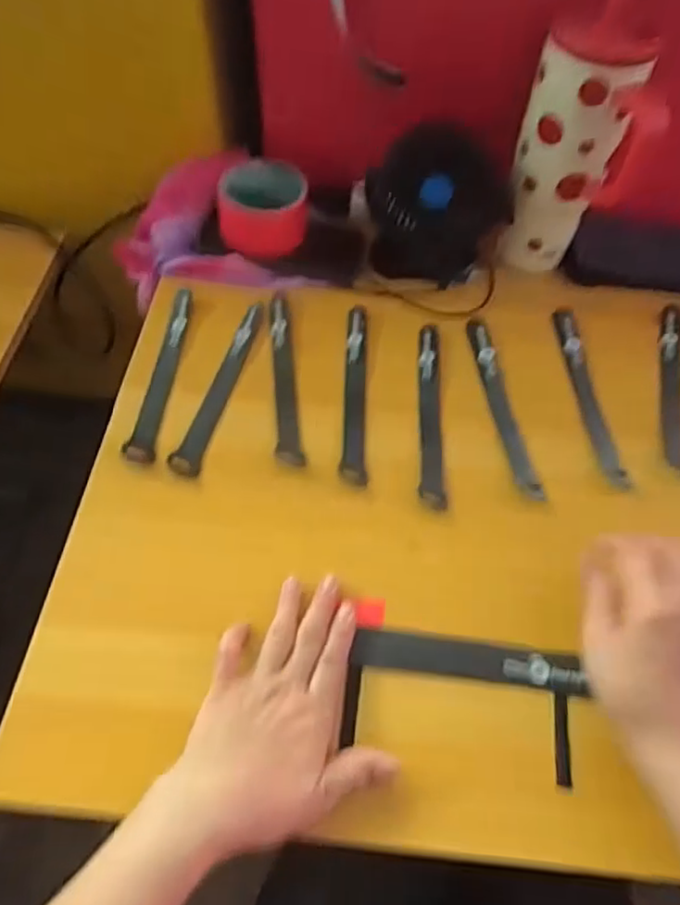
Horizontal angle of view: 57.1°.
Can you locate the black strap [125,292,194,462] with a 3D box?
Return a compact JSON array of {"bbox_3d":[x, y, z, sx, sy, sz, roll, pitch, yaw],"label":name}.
[{"bbox_3d":[-0.158,-0.073,0.554,0.024,0.009,0.189,2,59,2],"label":"black strap"}]

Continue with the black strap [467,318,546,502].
[{"bbox_3d":[0.140,-0.047,0.546,0.020,0.004,0.197,-4,56,-6],"label":"black strap"}]

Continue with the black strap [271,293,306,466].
[{"bbox_3d":[-0.052,-0.072,0.560,0.021,0.004,0.191,-5,56,-7],"label":"black strap"}]

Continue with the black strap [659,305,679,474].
[{"bbox_3d":[0.301,-0.062,0.566,0.019,0.009,0.194,13,56,6],"label":"black strap"}]

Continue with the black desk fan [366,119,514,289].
[{"bbox_3d":[0.090,-0.234,0.575,0.131,0.146,0.068,3,58,0],"label":"black desk fan"}]

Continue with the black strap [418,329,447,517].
[{"bbox_3d":[0.078,-0.037,0.540,0.020,0.005,0.191,4,55,-1],"label":"black strap"}]

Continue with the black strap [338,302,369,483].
[{"bbox_3d":[0.015,-0.056,0.551,0.021,0.005,0.191,4,55,-1],"label":"black strap"}]

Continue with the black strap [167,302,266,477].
[{"bbox_3d":[-0.105,-0.064,0.550,0.023,0.010,0.193,12,56,5],"label":"black strap"}]

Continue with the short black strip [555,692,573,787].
[{"bbox_3d":[0.145,0.186,0.406,0.009,0.004,0.055,8,55,2],"label":"short black strip"}]

